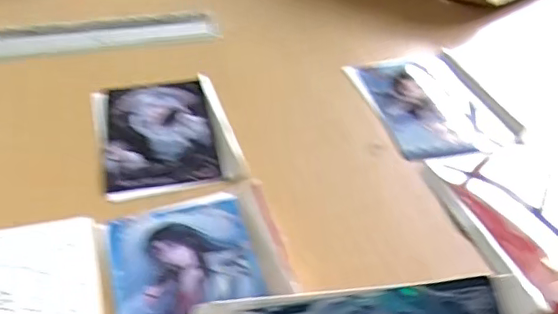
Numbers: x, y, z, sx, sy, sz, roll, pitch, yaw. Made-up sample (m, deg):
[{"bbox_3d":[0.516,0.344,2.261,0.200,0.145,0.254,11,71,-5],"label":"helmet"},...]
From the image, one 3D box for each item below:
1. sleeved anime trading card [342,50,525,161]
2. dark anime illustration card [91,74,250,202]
[{"bbox_3d":[0.171,-0.065,0.636,0.146,0.006,0.183,-8,40,-12],"label":"sleeved anime trading card"},{"bbox_3d":[-0.115,-0.028,0.578,0.128,0.007,0.177,-11,41,-15],"label":"dark anime illustration card"}]

